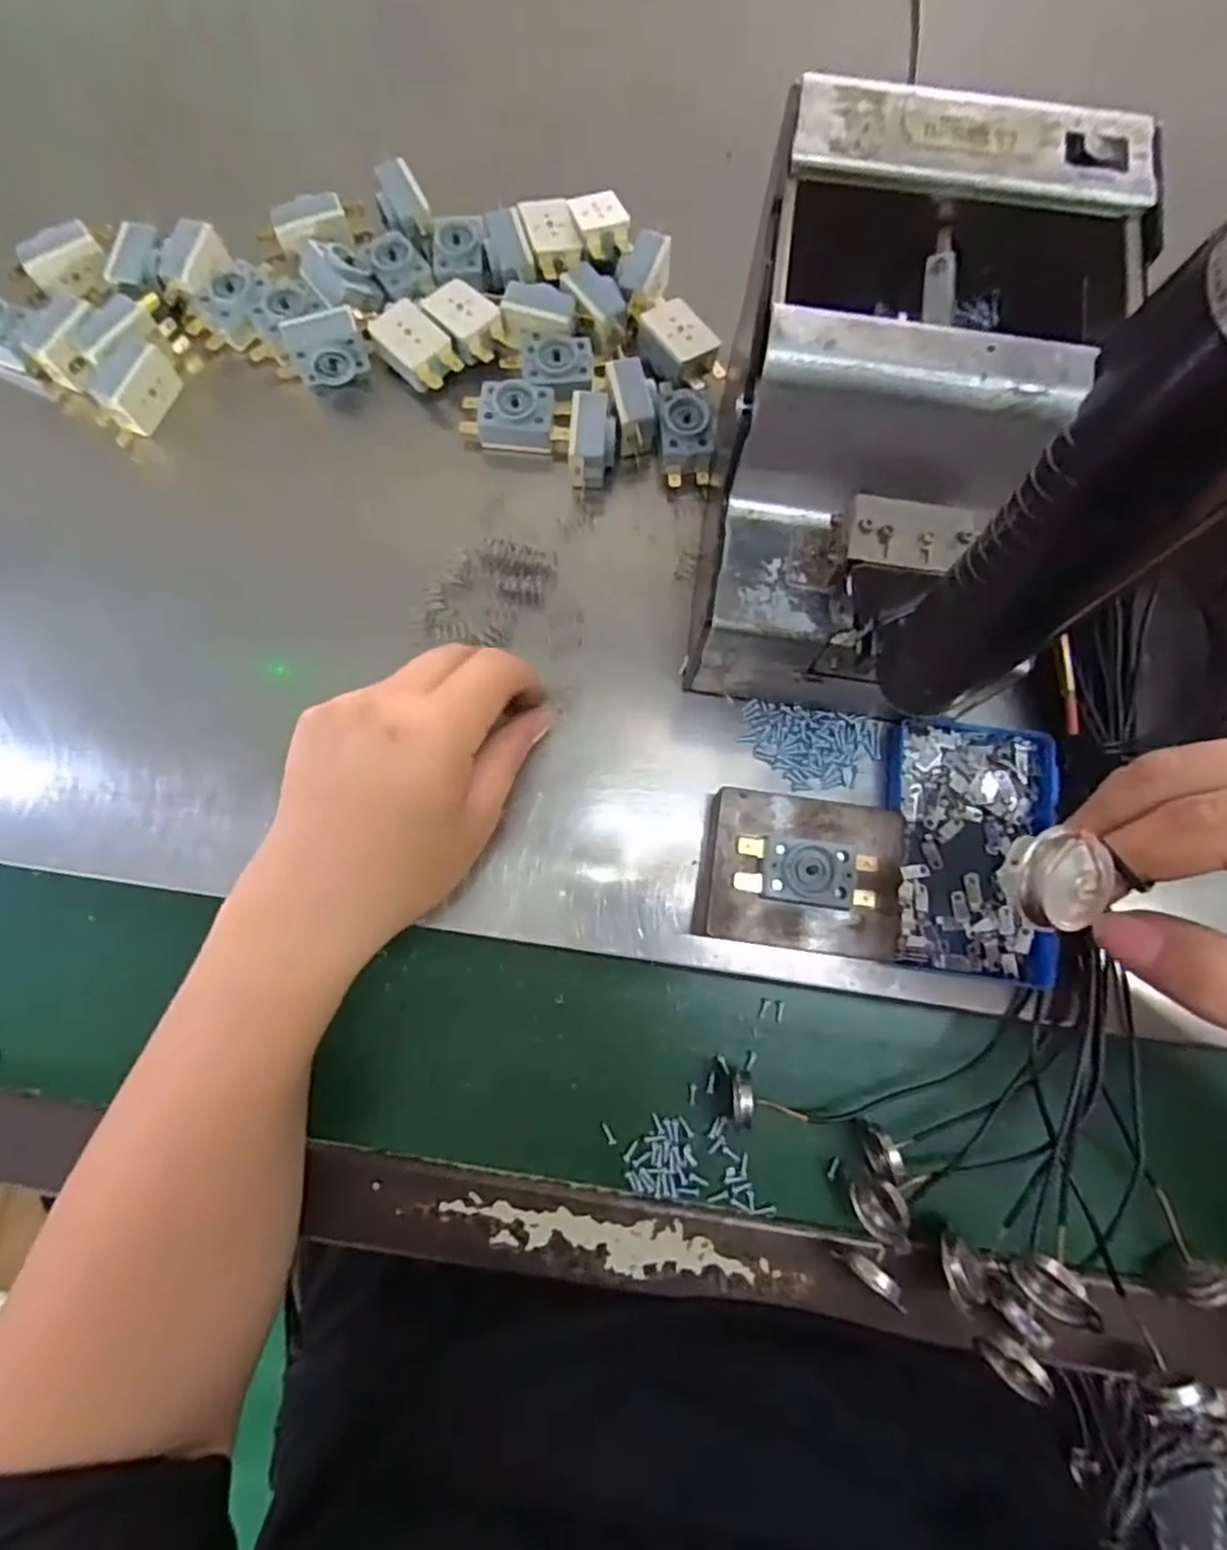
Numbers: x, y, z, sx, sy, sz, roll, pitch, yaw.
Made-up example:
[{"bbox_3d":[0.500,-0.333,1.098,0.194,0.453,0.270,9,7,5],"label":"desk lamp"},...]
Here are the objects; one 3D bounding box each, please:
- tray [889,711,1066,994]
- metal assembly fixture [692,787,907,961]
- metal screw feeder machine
[{"bbox_3d":[0.163,0.032,0.321,0.073,0.012,0.116,7,80,1],"label":"tray"},{"bbox_3d":[0.081,0.042,0.307,0.082,0.035,0.063,8,80,1],"label":"metal assembly fixture"},{"bbox_3d":[0.100,-0.130,0.283,0.109,0.151,0.177,12,80,2],"label":"metal screw feeder machine"}]

